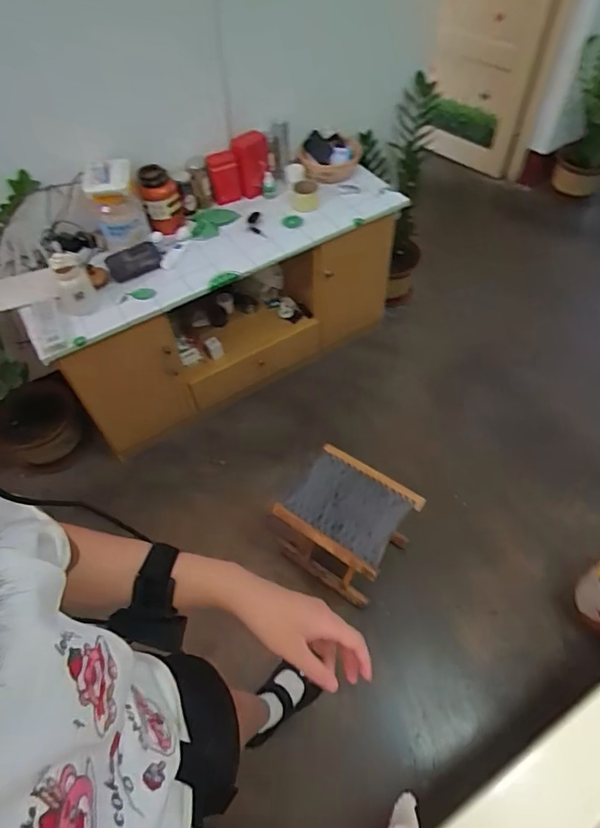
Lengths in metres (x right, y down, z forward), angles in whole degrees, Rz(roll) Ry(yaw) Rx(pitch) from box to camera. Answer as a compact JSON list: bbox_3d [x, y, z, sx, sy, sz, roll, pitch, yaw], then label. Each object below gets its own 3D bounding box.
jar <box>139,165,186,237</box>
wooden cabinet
[{"bbox_3d":[-0.409,-0.631,1.476,0.103,0.163,0.120,-9,55,-4],"label":"jar"},{"bbox_3d":[-0.209,-0.341,1.601,1.110,0.503,0.341,-24,57,-14],"label":"wooden cabinet"}]

